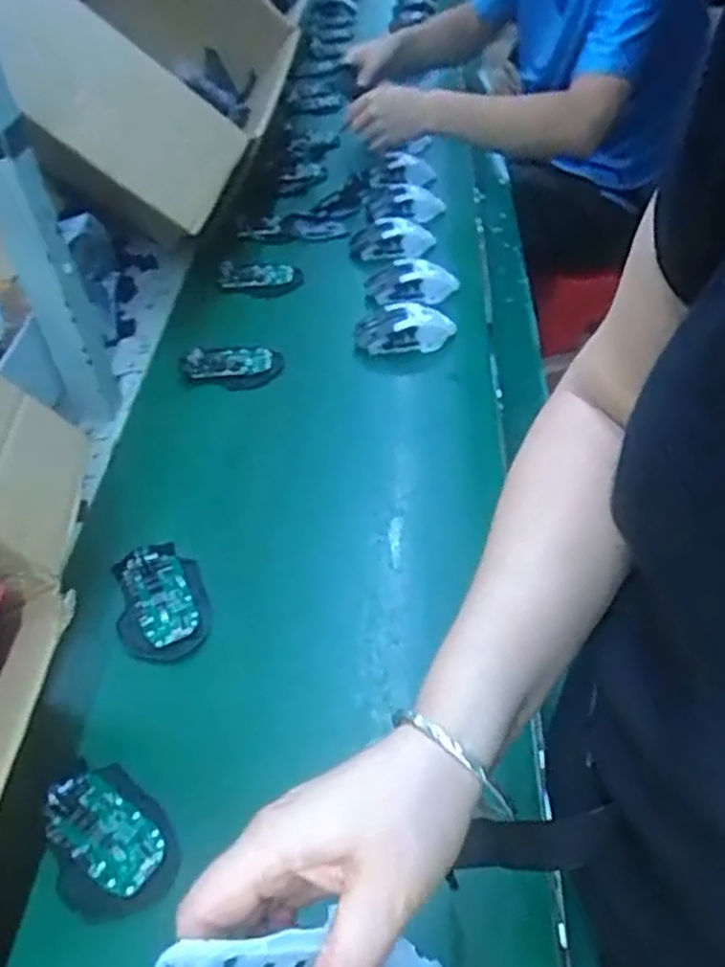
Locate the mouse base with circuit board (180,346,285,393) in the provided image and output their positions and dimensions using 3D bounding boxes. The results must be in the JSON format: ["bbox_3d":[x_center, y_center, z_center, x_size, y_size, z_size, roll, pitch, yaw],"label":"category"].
[{"bbox_3d":[-0.149,-0.135,0.864,0.111,0.016,0.074,-11,46,-8],"label":"mouse base with circuit board"}]

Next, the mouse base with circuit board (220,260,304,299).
[{"bbox_3d":[-0.136,-0.272,1.000,0.107,0.018,0.061,1,45,4],"label":"mouse base with circuit board"}]

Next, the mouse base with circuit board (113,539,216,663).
[{"bbox_3d":[-0.171,0.097,0.638,0.073,0.022,0.107,-17,47,-14],"label":"mouse base with circuit board"}]

